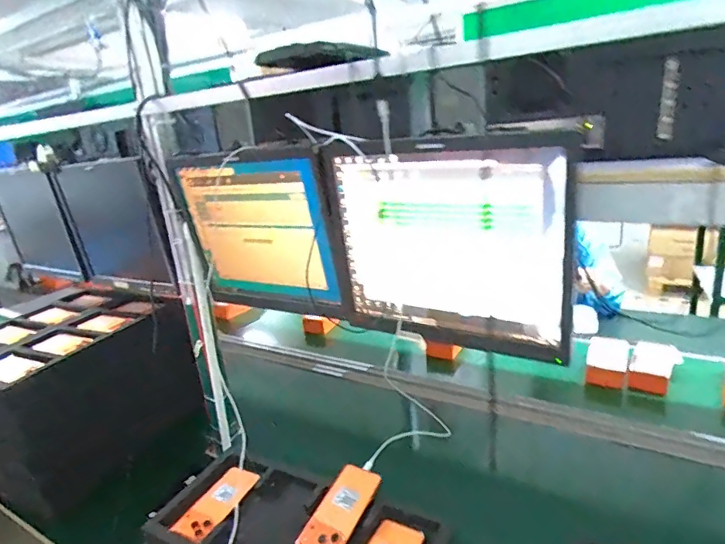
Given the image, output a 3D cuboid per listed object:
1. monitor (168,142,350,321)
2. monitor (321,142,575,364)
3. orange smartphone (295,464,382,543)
[{"bbox_3d":[-0.201,-0.074,0.915,0.366,0.310,0.071,0,24,32],"label":"monitor"},{"bbox_3d":[0.112,-0.031,0.709,0.374,0.293,0.052,6,21,34],"label":"monitor"},{"bbox_3d":[-0.037,0.400,0.797,0.078,0.016,0.164,5,33,33],"label":"orange smartphone"}]

